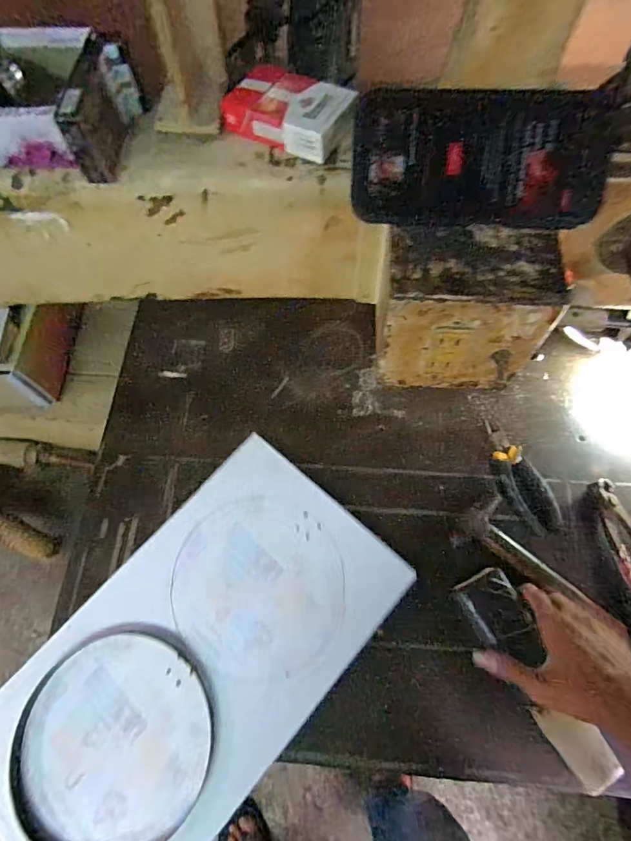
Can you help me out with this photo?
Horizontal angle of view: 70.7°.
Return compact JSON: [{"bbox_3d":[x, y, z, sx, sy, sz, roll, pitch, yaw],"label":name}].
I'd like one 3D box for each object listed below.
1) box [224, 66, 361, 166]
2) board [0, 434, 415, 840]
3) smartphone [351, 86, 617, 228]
[{"bbox_3d":[-0.021,-0.239,0.344,0.101,0.025,0.055,24,68,12],"label":"box"},{"bbox_3d":[-0.135,0.258,0.487,0.261,0.031,0.454,38,72,19],"label":"board"},{"bbox_3d":[0.113,-0.182,0.307,0.170,0.007,0.085,3,102,4],"label":"smartphone"}]

